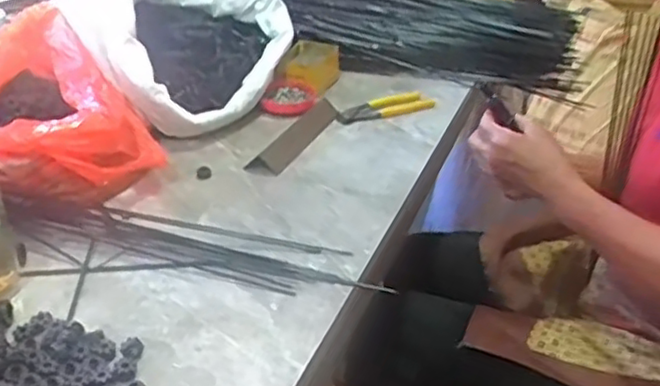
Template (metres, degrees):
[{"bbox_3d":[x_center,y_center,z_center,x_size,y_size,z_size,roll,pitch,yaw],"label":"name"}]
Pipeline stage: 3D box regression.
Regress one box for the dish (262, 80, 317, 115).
[{"bbox_3d":[-0.064,-0.152,1.100,0.085,0.030,0.075,1,31,-3],"label":"dish"}]

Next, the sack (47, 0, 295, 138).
[{"bbox_3d":[-0.208,-0.235,1.077,0.265,0.185,0.335,21,35,27],"label":"sack"}]

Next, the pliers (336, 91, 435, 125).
[{"bbox_3d":[0.087,-0.138,1.094,0.189,0.013,0.057,-17,36,-30],"label":"pliers"}]

